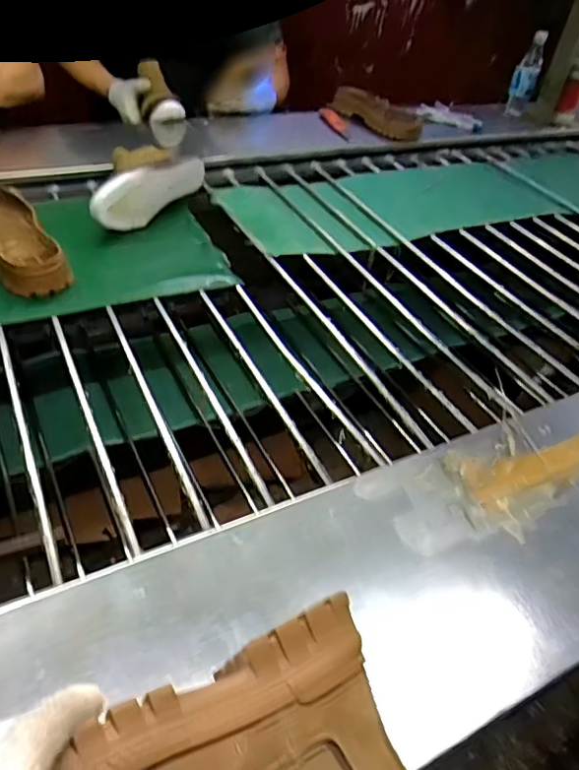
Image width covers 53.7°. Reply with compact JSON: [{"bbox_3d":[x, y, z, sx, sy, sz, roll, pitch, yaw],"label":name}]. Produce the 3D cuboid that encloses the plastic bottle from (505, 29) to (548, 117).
[{"bbox_3d":[0.636,-0.828,1.551,0.066,0.217,0.066,19,42,9],"label":"plastic bottle"}]

